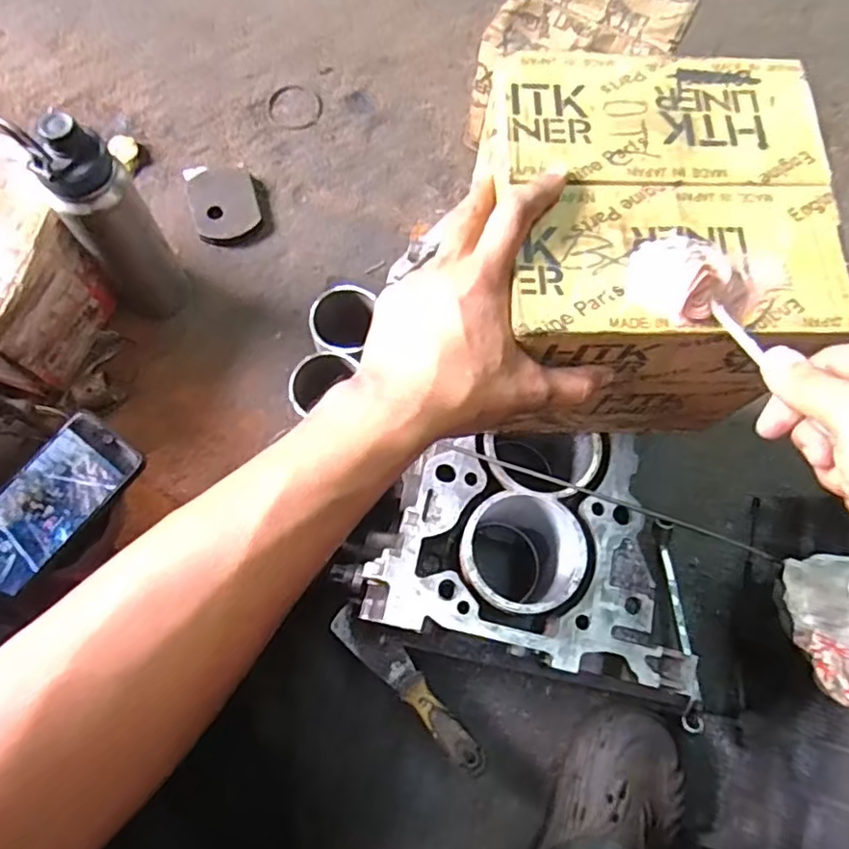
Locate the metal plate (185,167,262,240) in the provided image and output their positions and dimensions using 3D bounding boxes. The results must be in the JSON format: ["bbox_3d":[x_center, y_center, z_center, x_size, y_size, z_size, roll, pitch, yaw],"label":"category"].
[{"bbox_3d":[-0.268,-0.300,0.835,0.083,0.016,0.121,-16,74,-8],"label":"metal plate"}]

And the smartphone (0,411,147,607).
[{"bbox_3d":[-0.308,0.069,0.509,0.076,0.015,0.158,35,74,8],"label":"smartphone"}]

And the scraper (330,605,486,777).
[{"bbox_3d":[-0.014,0.256,0.612,0.196,0.023,0.038,42,75,10],"label":"scraper"}]

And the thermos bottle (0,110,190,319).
[{"bbox_3d":[-0.331,-0.207,0.672,0.085,0.276,0.066,-39,78,-14],"label":"thermos bottle"}]

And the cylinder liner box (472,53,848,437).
[{"bbox_3d":[0.134,-0.109,0.403,0.175,0.154,0.181,0,74,-2],"label":"cylinder liner box"}]

